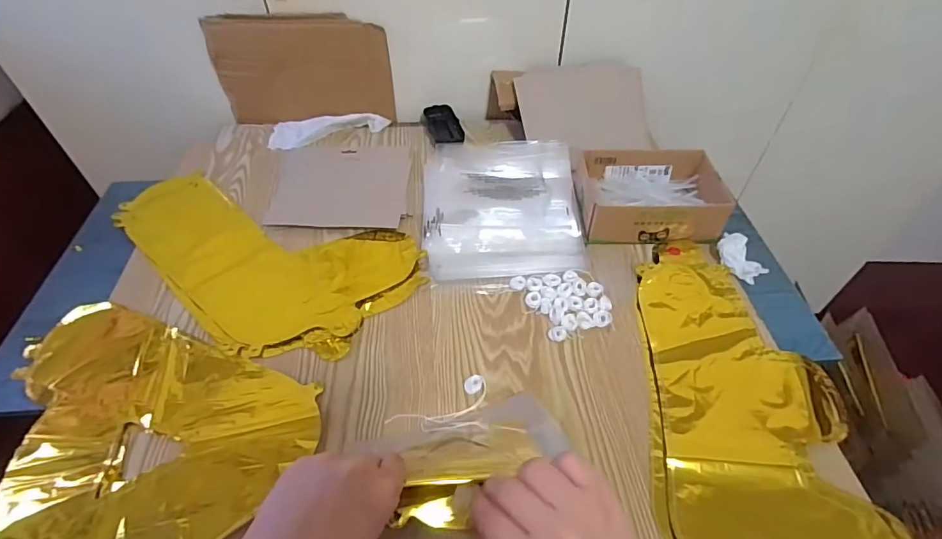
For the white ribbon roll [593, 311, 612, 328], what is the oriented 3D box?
[{"bbox_3d":[0.155,0.059,0.564,0.021,0.007,0.021,0,49,0],"label":"white ribbon roll"}]

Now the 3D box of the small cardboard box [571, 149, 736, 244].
[{"bbox_3d":[0.252,-0.108,0.671,0.195,0.060,0.149,2,49,1],"label":"small cardboard box"}]

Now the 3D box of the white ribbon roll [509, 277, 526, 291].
[{"bbox_3d":[0.059,0.015,0.599,0.020,0.004,0.019,2,49,1],"label":"white ribbon roll"}]

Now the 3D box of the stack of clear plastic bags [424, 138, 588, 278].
[{"bbox_3d":[0.043,-0.100,0.692,0.217,0.023,0.274,-2,49,-2],"label":"stack of clear plastic bags"}]

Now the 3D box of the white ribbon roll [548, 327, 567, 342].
[{"bbox_3d":[0.100,0.074,0.551,0.020,0.009,0.019,0,49,0],"label":"white ribbon roll"}]

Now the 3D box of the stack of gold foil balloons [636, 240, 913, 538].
[{"bbox_3d":[0.300,0.139,0.494,0.223,0.014,0.414,7,49,6],"label":"stack of gold foil balloons"}]

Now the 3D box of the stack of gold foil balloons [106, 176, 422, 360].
[{"bbox_3d":[-0.292,-0.024,0.636,0.431,0.010,0.230,23,52,18],"label":"stack of gold foil balloons"}]

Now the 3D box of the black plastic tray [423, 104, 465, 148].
[{"bbox_3d":[-0.046,-0.244,0.813,0.058,0.020,0.100,-11,50,-10],"label":"black plastic tray"}]

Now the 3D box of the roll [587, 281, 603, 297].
[{"bbox_3d":[0.154,0.026,0.594,0.020,0.007,0.025,15,50,12],"label":"roll"}]

